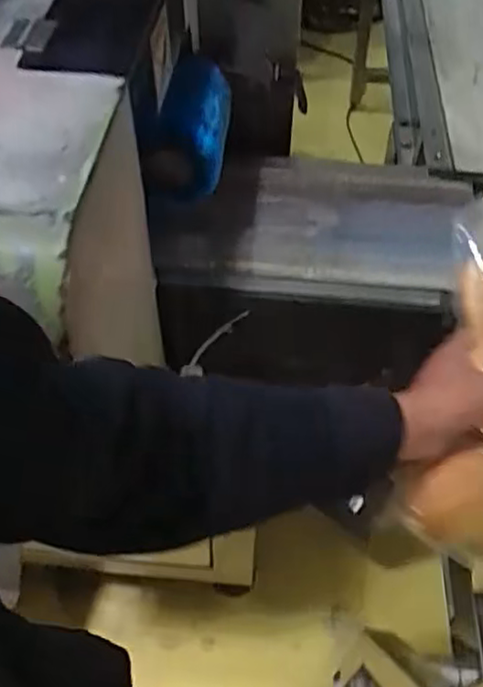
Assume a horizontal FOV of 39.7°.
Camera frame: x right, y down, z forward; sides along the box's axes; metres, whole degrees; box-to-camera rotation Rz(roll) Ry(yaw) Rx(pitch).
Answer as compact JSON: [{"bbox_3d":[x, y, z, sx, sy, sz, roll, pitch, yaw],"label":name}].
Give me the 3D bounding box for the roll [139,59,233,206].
[{"bbox_3d":[-0.063,-0.266,0.802,0.091,0.112,0.169,4,52,2],"label":"roll"}]

